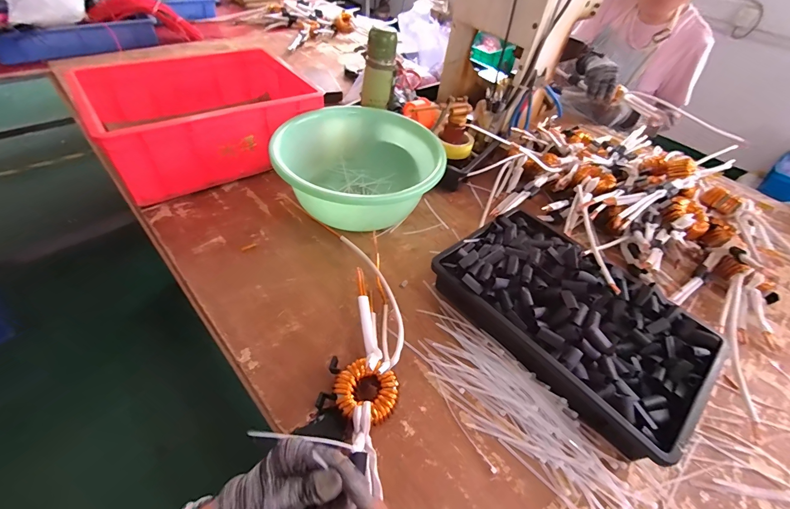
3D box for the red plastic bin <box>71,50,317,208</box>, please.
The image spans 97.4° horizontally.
[{"bbox_3d":[-0.365,-0.298,0.717,0.417,0.155,0.276,-24,54,-27],"label":"red plastic bin"}]

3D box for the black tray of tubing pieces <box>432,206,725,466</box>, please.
[{"bbox_3d":[0.257,0.076,0.515,0.238,0.079,0.362,-31,57,-30],"label":"black tray of tubing pieces"}]

